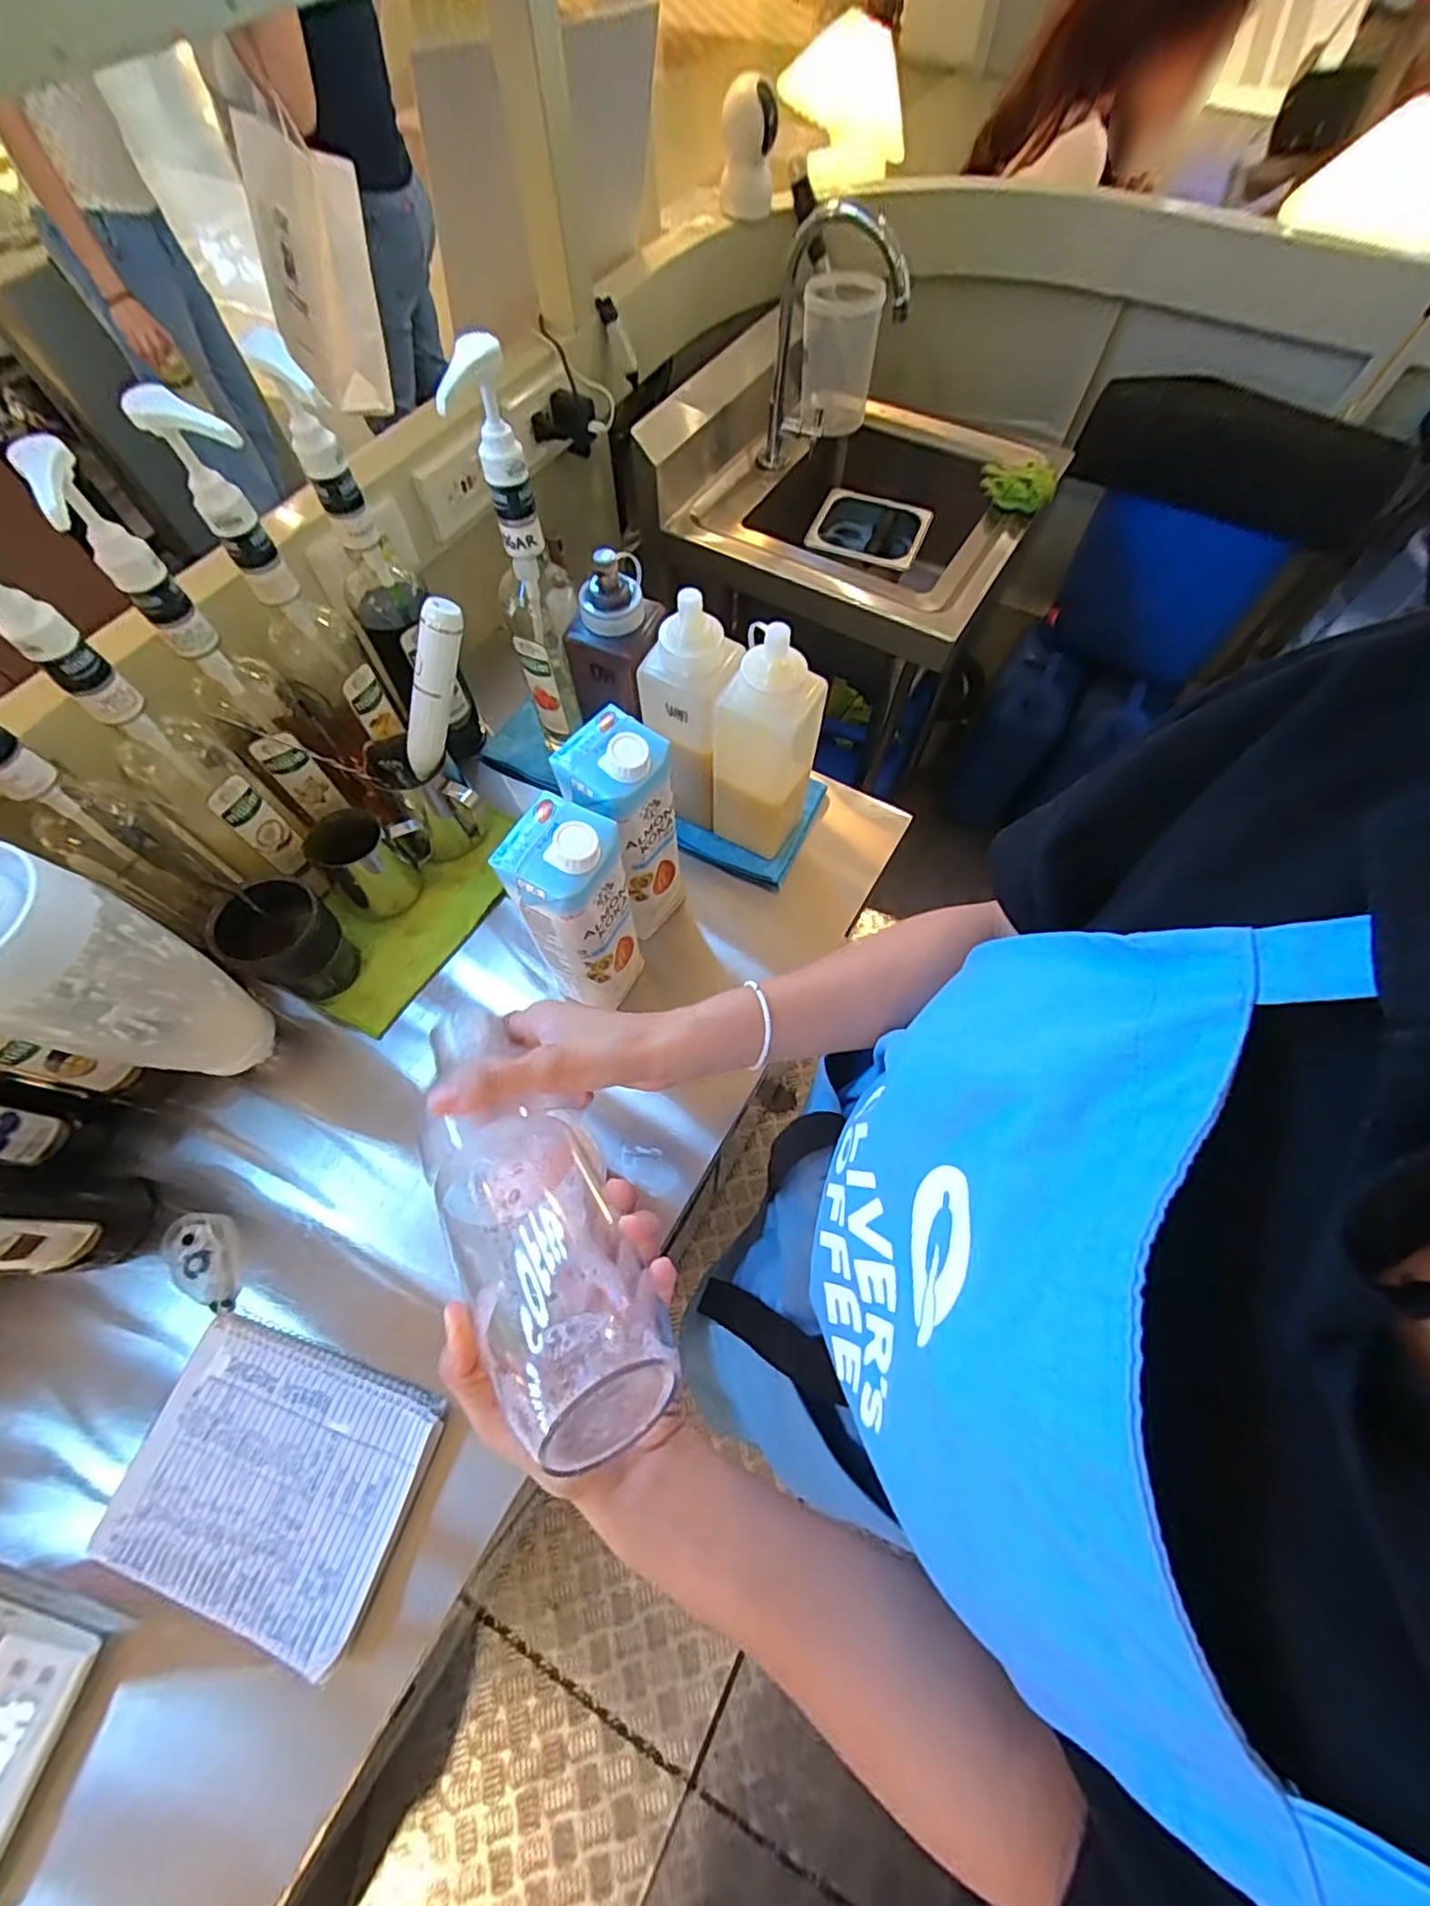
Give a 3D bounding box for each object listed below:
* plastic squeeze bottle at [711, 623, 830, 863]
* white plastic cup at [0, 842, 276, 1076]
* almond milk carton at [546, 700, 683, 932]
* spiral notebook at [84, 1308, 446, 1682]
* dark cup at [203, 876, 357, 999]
[{"bbox_3d":[0.047,-0.190,0.583,0.090,0.198,0.086,14,66,6],"label":"plastic squeeze bottle"},{"bbox_3d":[-0.424,0.030,0.457,0.085,0.244,0.097,10,65,5],"label":"white plastic cup"},{"bbox_3d":[-0.077,-0.098,0.542,0.075,0.217,0.081,33,69,14],"label":"almond milk carton"},{"bbox_3d":[-0.319,0.376,0.456,0.201,0.024,0.156,16,66,7],"label":"spiral notebook"},{"bbox_3d":[-0.387,-0.012,0.578,0.080,0.114,0.083,0,65,0],"label":"dark cup"}]

